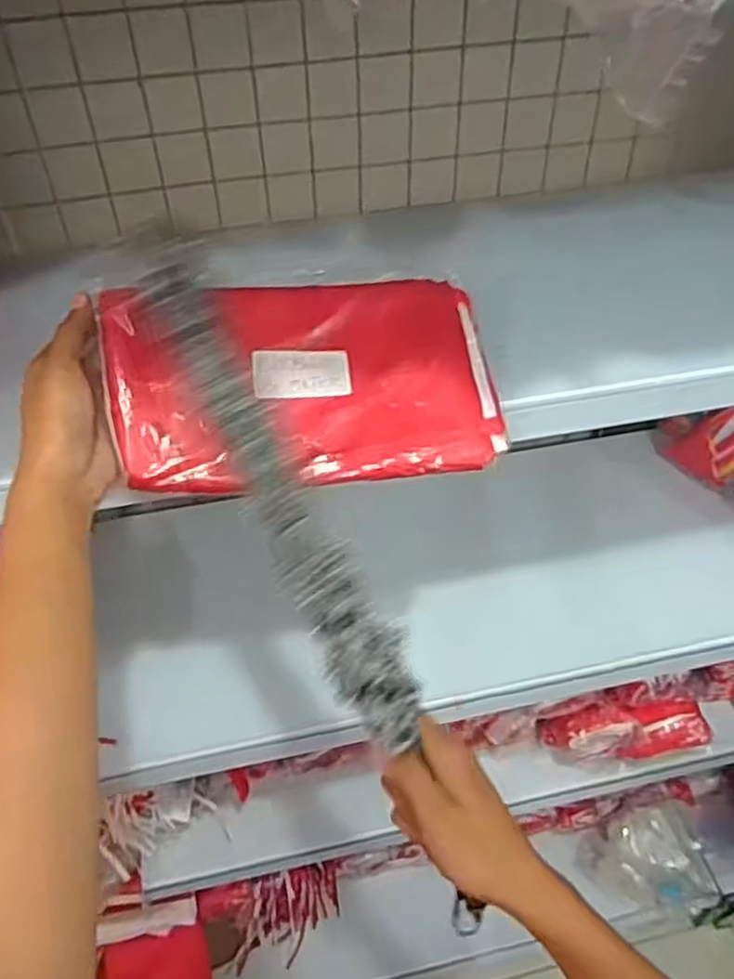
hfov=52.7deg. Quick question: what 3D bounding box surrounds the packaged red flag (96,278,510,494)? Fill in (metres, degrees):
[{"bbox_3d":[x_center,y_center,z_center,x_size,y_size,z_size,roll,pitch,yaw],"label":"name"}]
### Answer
[{"bbox_3d":[-0.037,-0.073,0.482,0.247,0.030,0.141,-6,74,-13],"label":"packaged red flag"}]

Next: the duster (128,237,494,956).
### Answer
[{"bbox_3d":[-0.028,0.045,0.446,0.045,0.032,0.434,-25,83,-21],"label":"duster"}]

